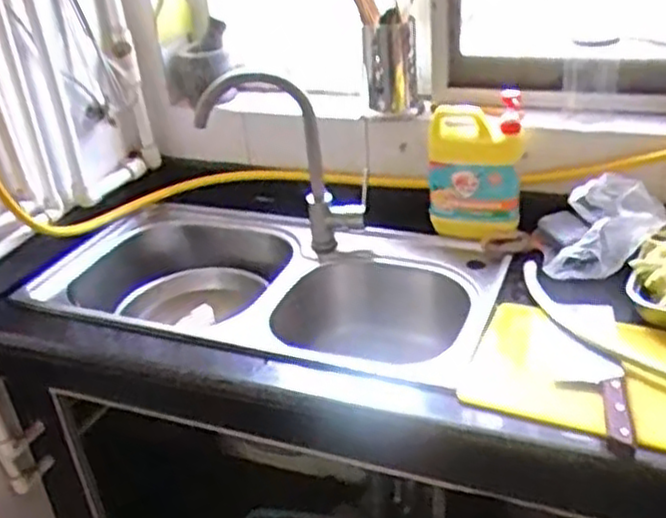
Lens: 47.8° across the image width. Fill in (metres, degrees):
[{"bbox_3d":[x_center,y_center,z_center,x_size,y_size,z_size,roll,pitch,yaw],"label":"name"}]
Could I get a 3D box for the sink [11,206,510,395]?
[{"bbox_3d":[-0.089,0.093,1.273,0.716,0.200,0.417,5,31,17],"label":"sink"}]

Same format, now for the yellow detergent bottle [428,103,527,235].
[{"bbox_3d":[0.226,-0.133,1.202,0.145,0.210,0.070,4,31,16],"label":"yellow detergent bottle"}]

